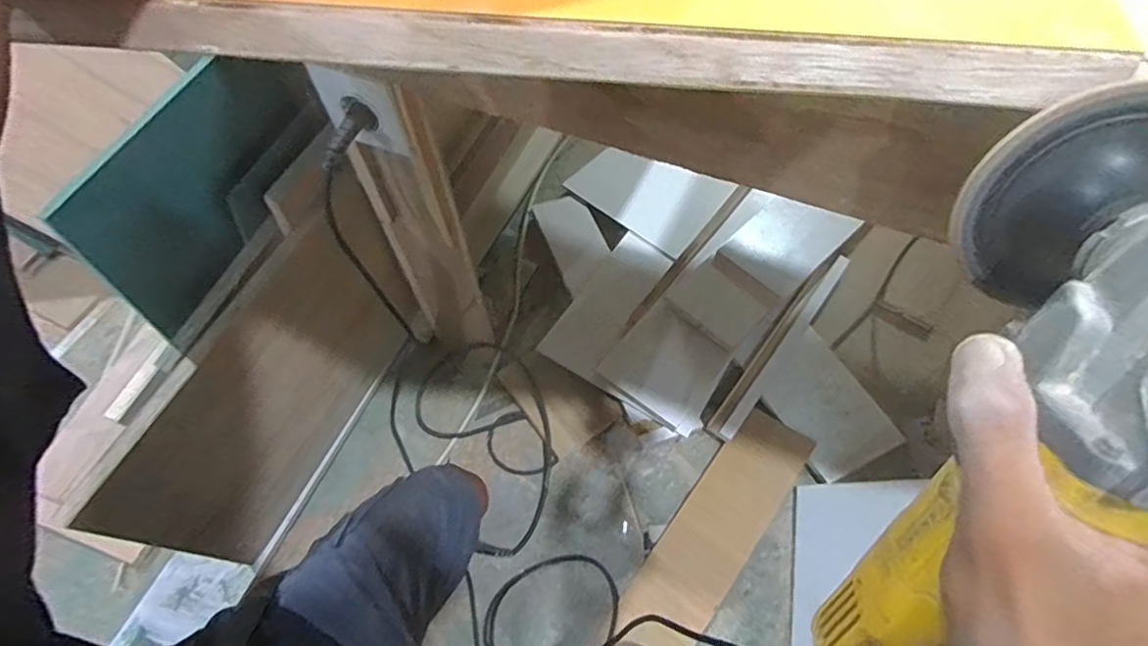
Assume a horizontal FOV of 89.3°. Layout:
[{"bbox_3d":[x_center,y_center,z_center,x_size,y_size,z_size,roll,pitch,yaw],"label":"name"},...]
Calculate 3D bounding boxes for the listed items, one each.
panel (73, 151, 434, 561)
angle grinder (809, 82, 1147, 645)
[{"bbox_3d":[-0.365,0.089,0.778,0.020,0.417,0.442,23,63,6],"label":"panel"},{"bbox_3d":[0.159,0.057,0.217,0.077,0.268,0.100,19,26,11],"label":"angle grinder"}]

